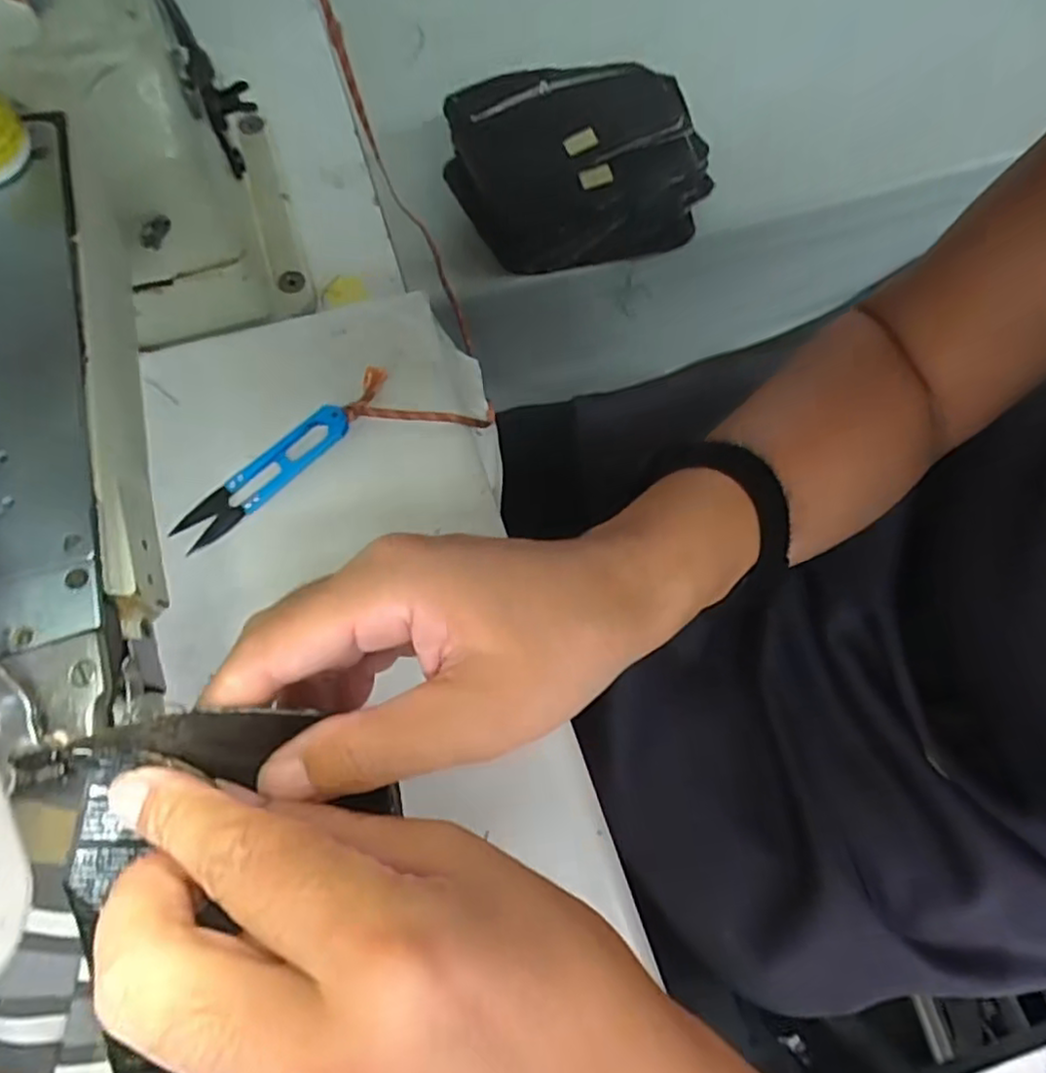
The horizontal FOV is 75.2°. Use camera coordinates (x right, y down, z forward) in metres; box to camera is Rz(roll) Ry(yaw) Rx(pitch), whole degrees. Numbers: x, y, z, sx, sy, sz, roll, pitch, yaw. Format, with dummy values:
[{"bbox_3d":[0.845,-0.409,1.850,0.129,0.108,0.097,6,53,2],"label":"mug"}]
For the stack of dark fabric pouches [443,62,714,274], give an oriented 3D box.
[{"bbox_3d":[0.050,-0.352,0.644,0.230,0.088,0.154,-18,75,-7],"label":"stack of dark fabric pouches"}]

